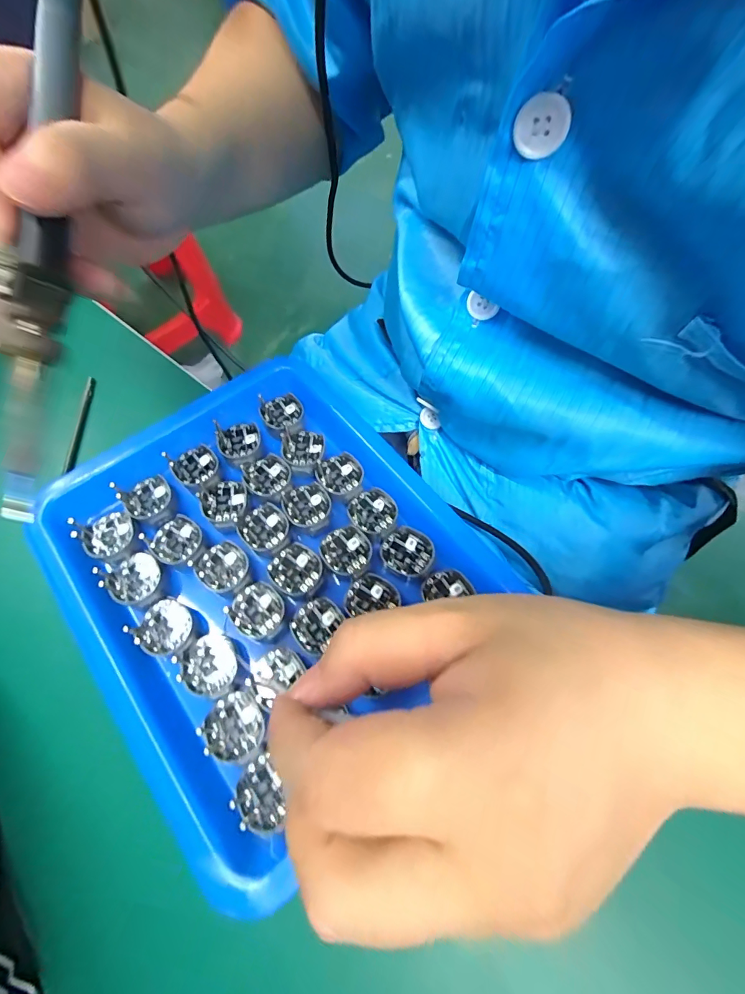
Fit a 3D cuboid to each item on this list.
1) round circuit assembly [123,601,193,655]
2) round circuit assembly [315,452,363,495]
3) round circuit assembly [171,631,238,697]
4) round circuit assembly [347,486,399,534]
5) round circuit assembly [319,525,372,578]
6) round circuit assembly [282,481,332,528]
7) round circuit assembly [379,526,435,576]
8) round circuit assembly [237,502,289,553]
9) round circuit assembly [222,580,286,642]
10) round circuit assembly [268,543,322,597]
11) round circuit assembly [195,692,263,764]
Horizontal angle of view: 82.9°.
[{"bbox_3d":[-0.102,0.063,0.206,0.025,0.007,0.024,0,67,1],"label":"round circuit assembly"},{"bbox_3d":[-0.019,-0.013,0.244,0.025,0.004,0.025,0,67,1],"label":"round circuit assembly"},{"bbox_3d":[-0.078,0.080,0.200,0.026,0.004,0.027,0,67,1],"label":"round circuit assembly"},{"bbox_3d":[0.000,0.007,0.234,0.027,0.004,0.024,42,74,17],"label":"round circuit assembly"},{"bbox_3d":[-0.014,0.028,0.224,0.025,0.004,0.028,-38,71,-14],"label":"round circuit assembly"},{"bbox_3d":[-0.037,0.003,0.236,0.024,0.005,0.028,-31,70,-12],"label":"round circuit assembly"},{"bbox_3d":[0.018,0.028,0.223,0.027,0.004,0.024,26,70,11],"label":"round circuit assembly"},{"bbox_3d":[-0.059,0.016,0.230,0.025,0.004,0.027,0,67,1],"label":"round circuit assembly"},{"bbox_3d":[-0.058,0.057,0.211,0.027,0.004,0.025,0,67,1],"label":"round circuit assembly"},{"bbox_3d":[-0.040,0.038,0.220,0.025,0.004,0.027,0,67,1],"label":"round circuit assembly"},{"bbox_3d":[-0.062,0.103,0.189,0.026,0.004,0.026,0,67,1],"label":"round circuit assembly"}]

